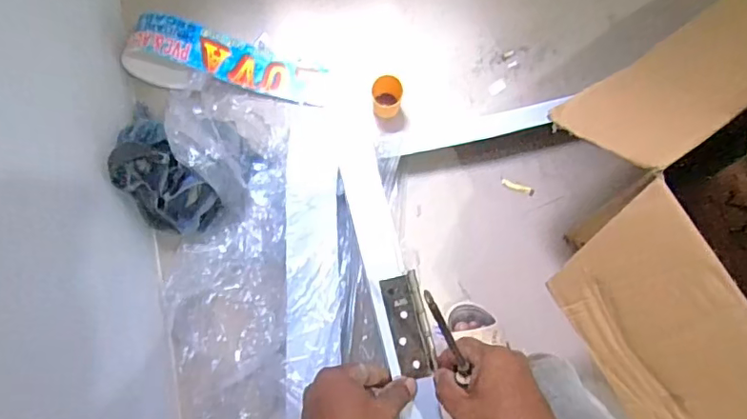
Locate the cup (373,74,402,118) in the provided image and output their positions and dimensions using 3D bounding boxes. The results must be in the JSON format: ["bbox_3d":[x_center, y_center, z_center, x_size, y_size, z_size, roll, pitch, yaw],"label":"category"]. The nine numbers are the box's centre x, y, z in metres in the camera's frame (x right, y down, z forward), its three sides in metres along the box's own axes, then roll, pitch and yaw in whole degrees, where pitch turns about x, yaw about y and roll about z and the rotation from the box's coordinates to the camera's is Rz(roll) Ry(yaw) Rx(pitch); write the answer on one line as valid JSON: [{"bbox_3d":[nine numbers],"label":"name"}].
[{"bbox_3d":[0.027,-0.224,1.108,0.058,0.083,0.063,0,82,-2],"label":"cup"}]

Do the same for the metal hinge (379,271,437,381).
[{"bbox_3d":[0.033,0.107,0.506,0.035,0.009,0.092,-12,79,-4],"label":"metal hinge"}]

